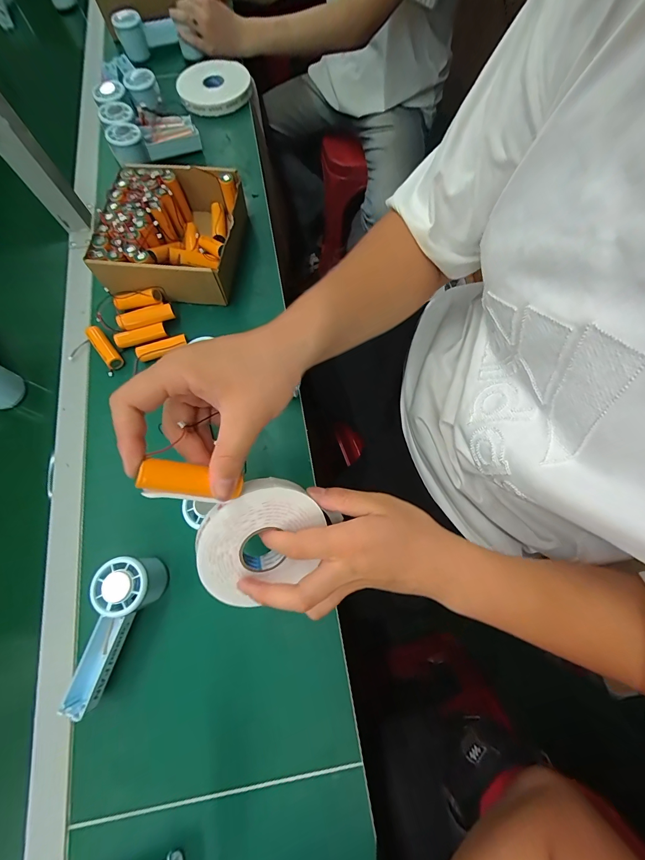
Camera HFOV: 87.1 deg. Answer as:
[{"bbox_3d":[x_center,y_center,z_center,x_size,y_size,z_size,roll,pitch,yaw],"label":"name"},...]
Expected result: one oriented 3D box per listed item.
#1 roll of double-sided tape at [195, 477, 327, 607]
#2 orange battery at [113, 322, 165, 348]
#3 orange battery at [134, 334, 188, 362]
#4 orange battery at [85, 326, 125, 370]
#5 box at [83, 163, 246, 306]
[{"bbox_3d":[-0.052,0.091,0.284,0.105,0.017,0.093,-33,114,-12],"label":"roll of double-sided tape"},{"bbox_3d":[-0.266,-0.137,0.494,0.072,0.016,0.017,-15,72,-4],"label":"orange battery"},{"bbox_3d":[-0.231,-0.120,0.486,0.072,0.016,0.018,-20,72,-5],"label":"orange battery"},{"bbox_3d":[-0.315,-0.121,0.487,0.022,0.017,0.068,-37,74,-10],"label":"orange battery"},{"bbox_3d":[-0.223,-0.293,0.508,0.189,0.067,0.213,2,71,2],"label":"box"}]

